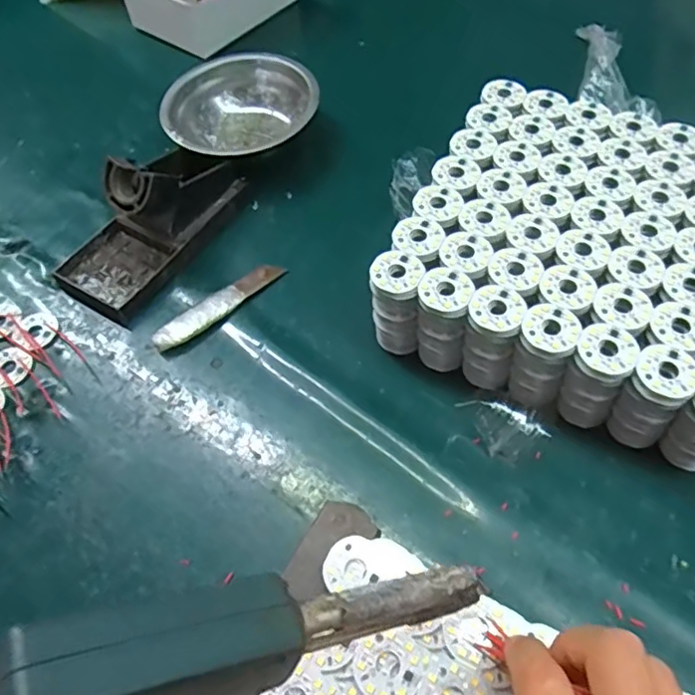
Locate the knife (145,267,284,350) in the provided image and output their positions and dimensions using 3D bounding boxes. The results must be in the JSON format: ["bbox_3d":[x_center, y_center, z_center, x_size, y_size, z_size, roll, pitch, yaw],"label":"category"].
[{"bbox_3d":[-0.091,-0.031,0.423,0.105,0.009,0.019,-37,63,-19],"label":"knife"}]

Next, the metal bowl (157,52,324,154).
[{"bbox_3d":[-0.091,-0.200,0.518,0.126,0.048,0.126,-1,57,2],"label":"metal bowl"}]

